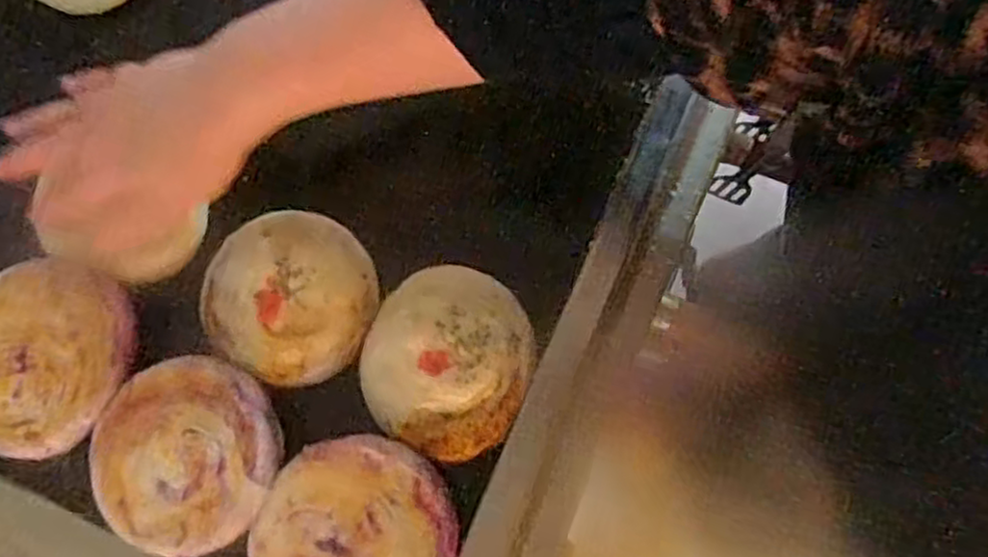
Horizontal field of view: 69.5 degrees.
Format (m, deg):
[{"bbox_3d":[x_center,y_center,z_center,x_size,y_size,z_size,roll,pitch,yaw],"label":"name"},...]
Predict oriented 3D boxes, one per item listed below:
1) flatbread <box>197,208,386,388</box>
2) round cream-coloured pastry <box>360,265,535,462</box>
[{"bbox_3d":[-0.117,0.009,0.411,0.096,0.021,0.096,0,77,1],"label":"flatbread"},{"bbox_3d":[-0.025,0.044,0.403,0.092,0.014,0.101,0,77,1],"label":"round cream-coloured pastry"}]

